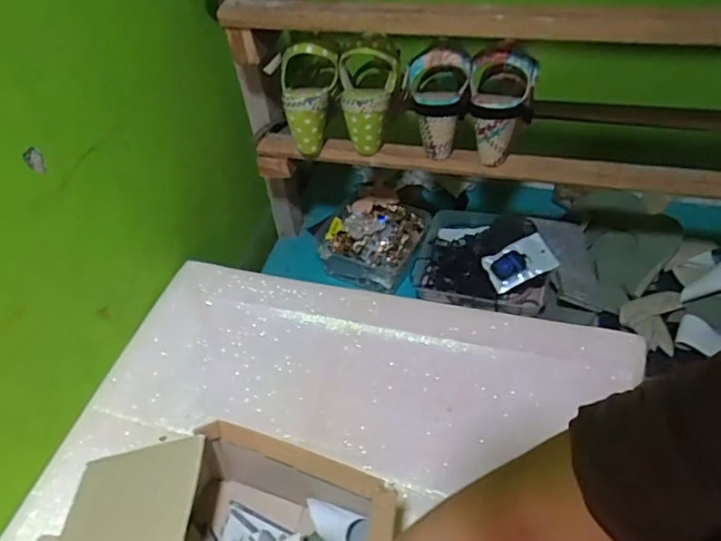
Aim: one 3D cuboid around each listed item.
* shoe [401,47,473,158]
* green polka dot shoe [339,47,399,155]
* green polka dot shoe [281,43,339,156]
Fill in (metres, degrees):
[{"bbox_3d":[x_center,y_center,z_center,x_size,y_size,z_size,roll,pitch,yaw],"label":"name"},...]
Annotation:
[{"bbox_3d":[0.101,-0.223,0.725,0.081,0.133,0.086,-1,45,4],"label":"shoe"},{"bbox_3d":[0.013,-0.227,0.742,0.080,0.127,0.070,-3,45,2],"label":"green polka dot shoe"},{"bbox_3d":[-0.077,-0.225,0.742,0.078,0.147,0.052,8,25,10],"label":"green polka dot shoe"}]

